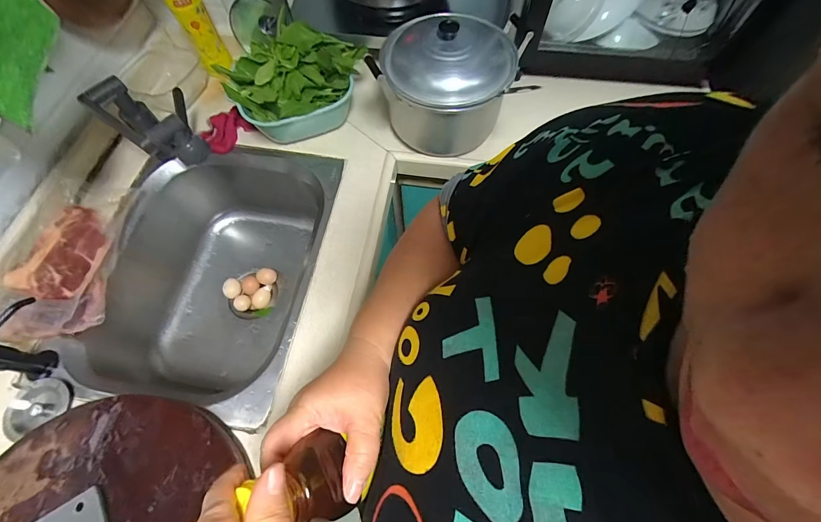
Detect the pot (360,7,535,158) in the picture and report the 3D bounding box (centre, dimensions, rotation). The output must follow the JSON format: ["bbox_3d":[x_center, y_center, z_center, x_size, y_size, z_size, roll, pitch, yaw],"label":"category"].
[{"bbox_3d":[0.064,-0.336,0.649,0.244,0.159,0.232,0,65,1],"label":"pot"}]

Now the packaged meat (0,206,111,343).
[{"bbox_3d":[-0.605,0.009,0.607,0.133,0.035,0.239,-13,65,-5],"label":"packaged meat"}]

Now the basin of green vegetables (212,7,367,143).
[{"bbox_3d":[-0.229,-0.350,0.696,0.239,0.144,0.201,-2,65,0],"label":"basin of green vegetables"}]

